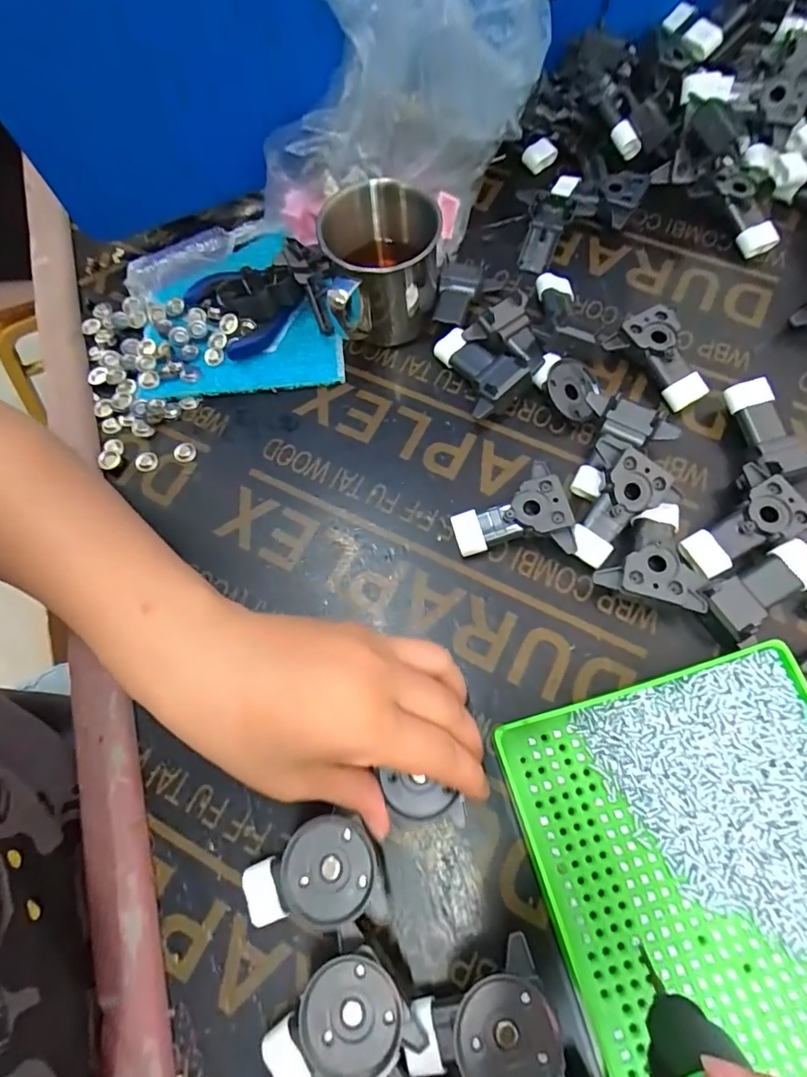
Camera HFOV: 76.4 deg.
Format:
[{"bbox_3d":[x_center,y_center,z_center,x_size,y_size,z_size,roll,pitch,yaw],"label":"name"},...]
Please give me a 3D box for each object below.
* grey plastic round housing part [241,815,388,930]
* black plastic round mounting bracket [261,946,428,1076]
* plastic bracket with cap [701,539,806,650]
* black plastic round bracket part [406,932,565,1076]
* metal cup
[{"bbox_3d":[-0.043,0.157,0.244,0.066,0.029,0.042,-8,69,0],"label":"grey plastic round housing part"},{"bbox_3d":[-0.030,0.208,0.225,0.066,0.029,0.042,-19,69,-4],"label":"black plastic round mounting bracket"},{"bbox_3d":[0.198,0.031,0.283,0.069,0.023,0.033,-26,70,-7],"label":"plastic bracket with cap"},{"bbox_3d":[0.032,0.208,0.221,0.062,0.029,0.051,-14,69,-2],"label":"black plastic round bracket part"},{"bbox_3d":[-0.013,-0.180,0.341,0.071,0.072,0.075,-1,69,3],"label":"metal cup"}]

